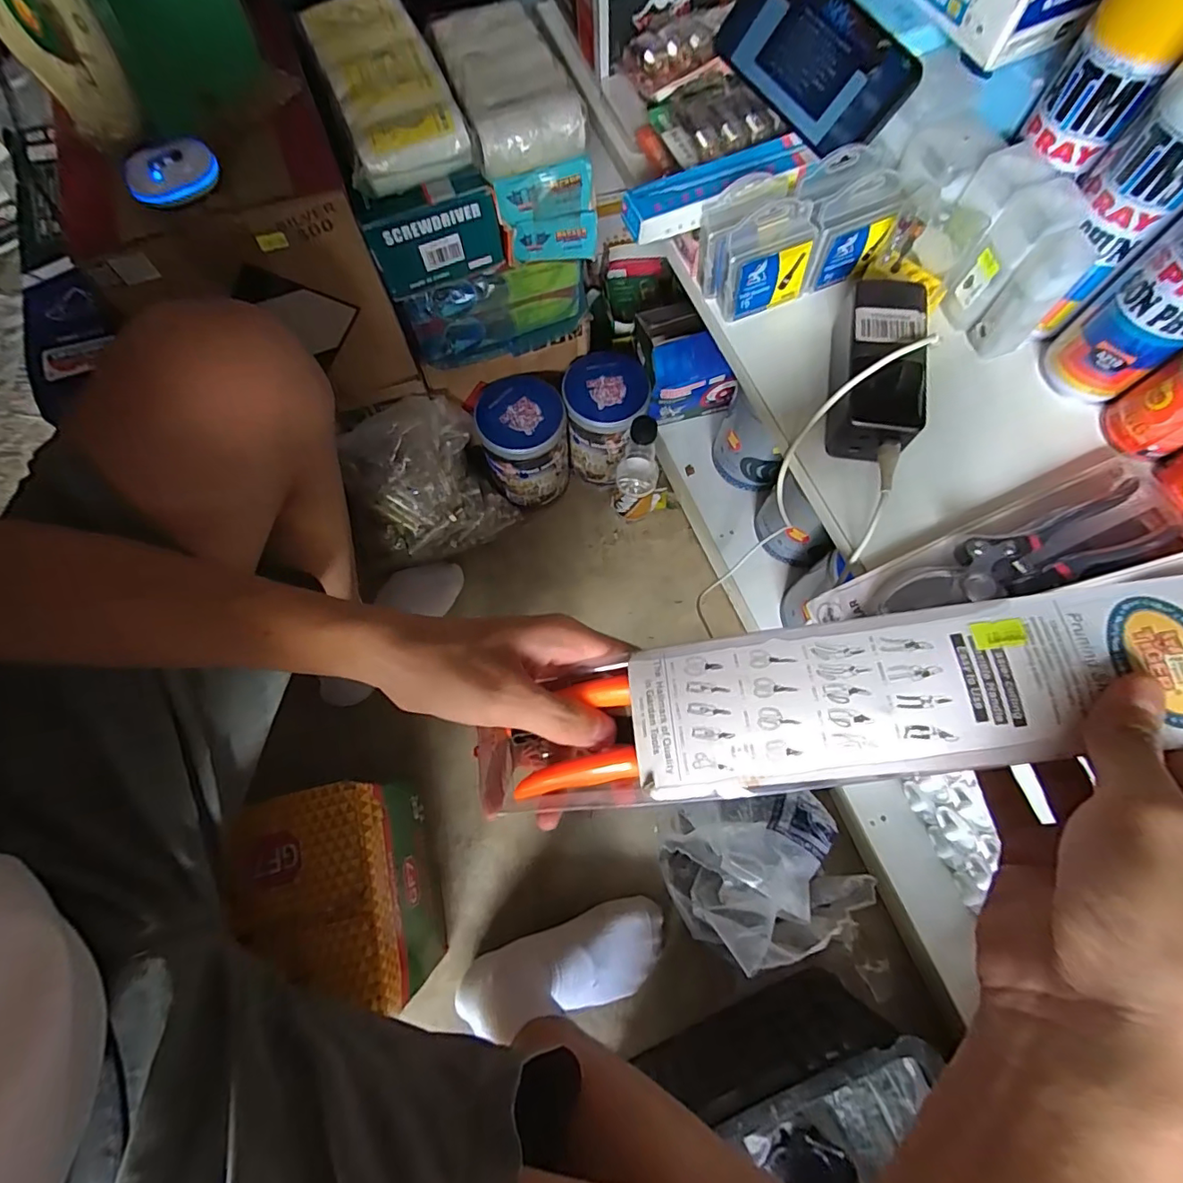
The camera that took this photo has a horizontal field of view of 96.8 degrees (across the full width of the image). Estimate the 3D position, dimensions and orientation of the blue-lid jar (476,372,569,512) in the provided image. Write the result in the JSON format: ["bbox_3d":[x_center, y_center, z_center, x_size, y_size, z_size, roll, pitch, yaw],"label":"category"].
[{"bbox_3d":[-0.089,-0.204,0.732,0.107,0.146,0.116,0,71,0],"label":"blue-lid jar"}]

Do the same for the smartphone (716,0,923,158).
[{"bbox_3d":[0.171,-0.422,0.413,0.075,0.015,0.168,-41,78,33],"label":"smartphone"}]

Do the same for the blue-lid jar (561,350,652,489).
[{"bbox_3d":[0.017,-0.237,0.738,0.106,0.145,0.114,0,71,0],"label":"blue-lid jar"}]

